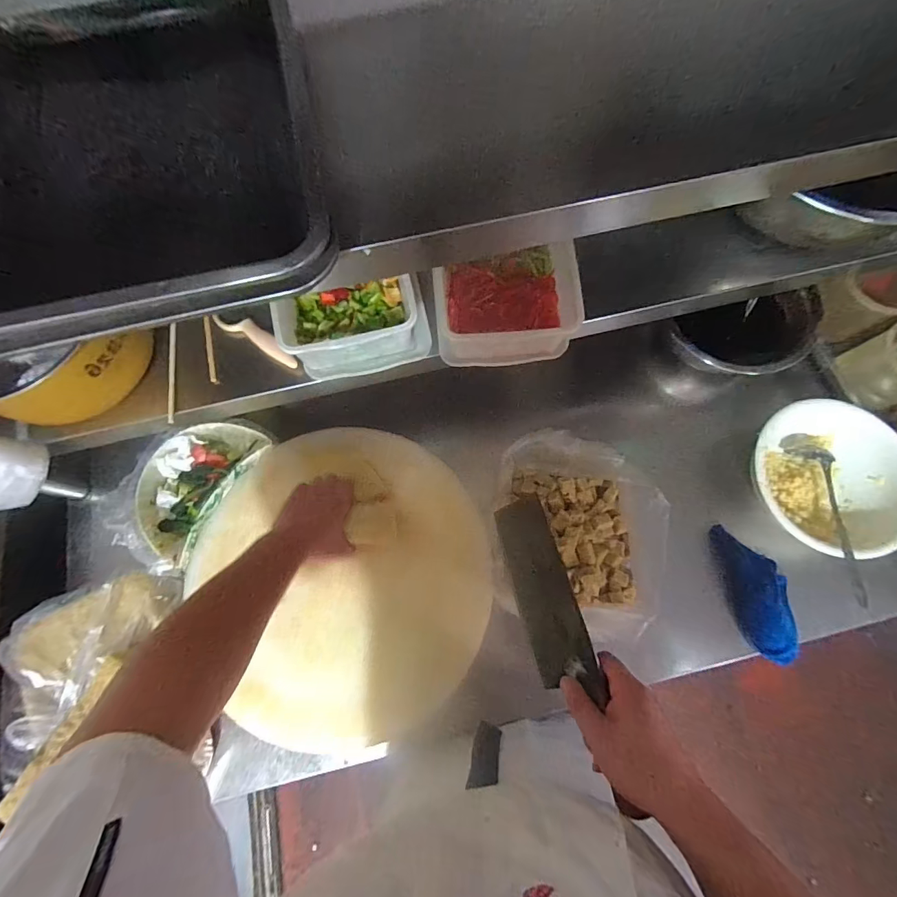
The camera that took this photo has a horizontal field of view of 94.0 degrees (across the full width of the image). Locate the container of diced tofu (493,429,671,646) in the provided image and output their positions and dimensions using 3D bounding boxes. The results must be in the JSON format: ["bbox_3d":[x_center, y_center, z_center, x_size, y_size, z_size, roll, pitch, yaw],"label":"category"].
[{"bbox_3d":[0.184,0.126,0.642,0.220,0.137,0.281,7,74,3],"label":"container of diced tofu"}]

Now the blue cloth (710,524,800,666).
[{"bbox_3d":[0.508,0.232,0.681,0.084,0.043,0.211,-9,74,-2],"label":"blue cloth"}]

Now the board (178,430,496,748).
[{"bbox_3d":[-0.149,0.190,0.649,0.417,0.075,0.457,0,73,1],"label":"board"}]

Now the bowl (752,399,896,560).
[{"bbox_3d":[0.614,0.058,0.687,0.225,0.090,0.217,0,73,1],"label":"bowl"}]

